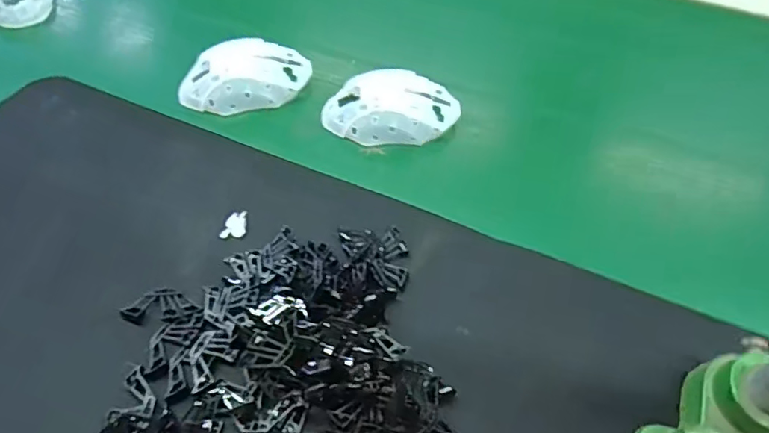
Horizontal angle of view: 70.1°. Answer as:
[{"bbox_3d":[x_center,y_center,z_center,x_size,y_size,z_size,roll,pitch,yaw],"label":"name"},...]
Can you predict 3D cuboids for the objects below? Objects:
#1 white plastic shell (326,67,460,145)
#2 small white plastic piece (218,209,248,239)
[{"bbox_3d":[0.006,-0.097,0.468,0.113,0.031,0.057,0,58,-1],"label":"white plastic shell"},{"bbox_3d":[-0.112,0.006,0.407,0.018,0.004,0.021,-3,58,-3],"label":"small white plastic piece"}]

